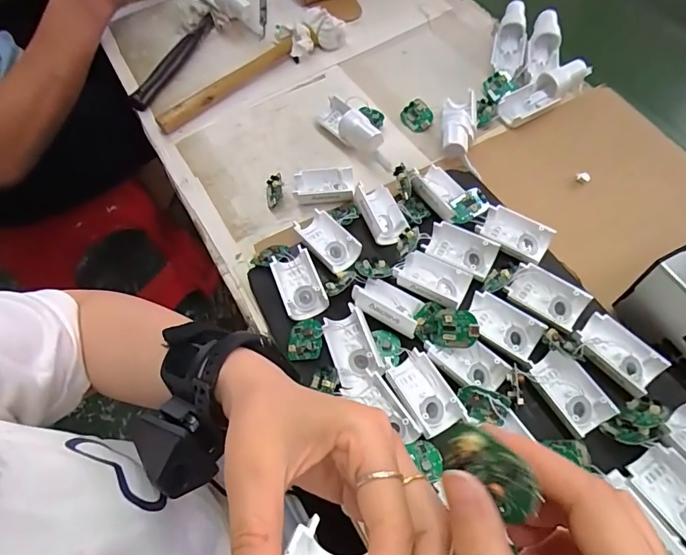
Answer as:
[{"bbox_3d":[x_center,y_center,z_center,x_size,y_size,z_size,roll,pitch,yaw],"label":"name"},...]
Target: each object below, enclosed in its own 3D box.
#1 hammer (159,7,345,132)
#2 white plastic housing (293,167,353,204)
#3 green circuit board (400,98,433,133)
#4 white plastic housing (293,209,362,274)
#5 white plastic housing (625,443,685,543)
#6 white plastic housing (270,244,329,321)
[{"bbox_3d":[-0.115,-0.254,0.539,0.246,0.036,0.052,-33,64,-13],"label":"hammer"},{"bbox_3d":[-0.018,-0.089,0.448,0.057,0.020,0.034,-2,61,3],"label":"white plastic housing"},{"bbox_3d":[0.081,-0.175,0.491,0.034,0.004,0.031,36,108,12],"label":"green circuit board"},{"bbox_3d":[-0.015,-0.032,0.399,0.034,0.015,0.057,-40,66,-16],"label":"white plastic housing"},{"bbox_3d":[0.213,0.139,0.284,0.033,0.019,0.057,-34,64,-14],"label":"white plastic housing"},{"bbox_3d":[-0.037,0.004,0.382,0.036,0.013,0.057,-21,62,-7],"label":"white plastic housing"}]

